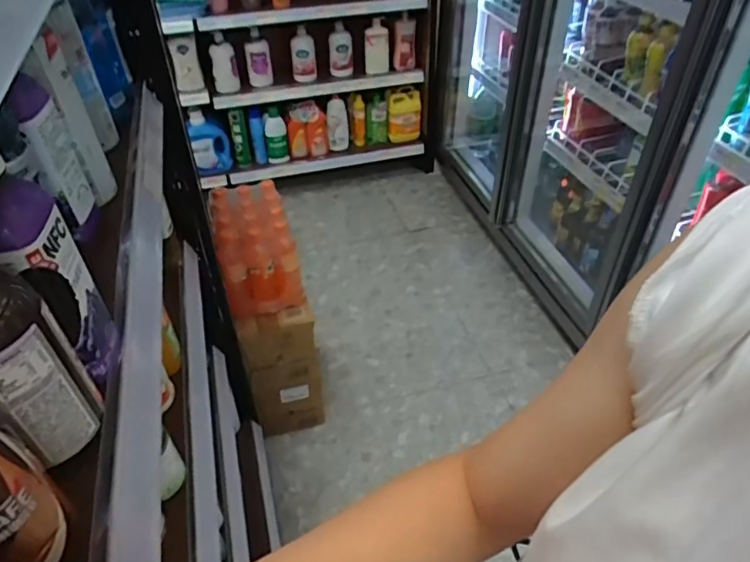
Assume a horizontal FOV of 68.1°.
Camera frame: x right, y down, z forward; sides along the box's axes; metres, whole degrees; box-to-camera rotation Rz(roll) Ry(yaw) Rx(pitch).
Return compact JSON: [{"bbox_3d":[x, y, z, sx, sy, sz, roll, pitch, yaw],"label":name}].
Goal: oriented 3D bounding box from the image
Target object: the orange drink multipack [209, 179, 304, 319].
[{"bbox_3d":[-0.298,-0.078,1.372,0.181,0.237,0.238,-14,43,-15],"label":"orange drink multipack"}]

